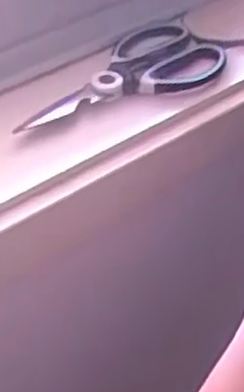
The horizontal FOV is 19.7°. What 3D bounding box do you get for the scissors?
[{"bbox_3d":[-0.005,-0.092,0.549,0.183,0.015,0.079,-27,52,-23],"label":"scissors"}]

